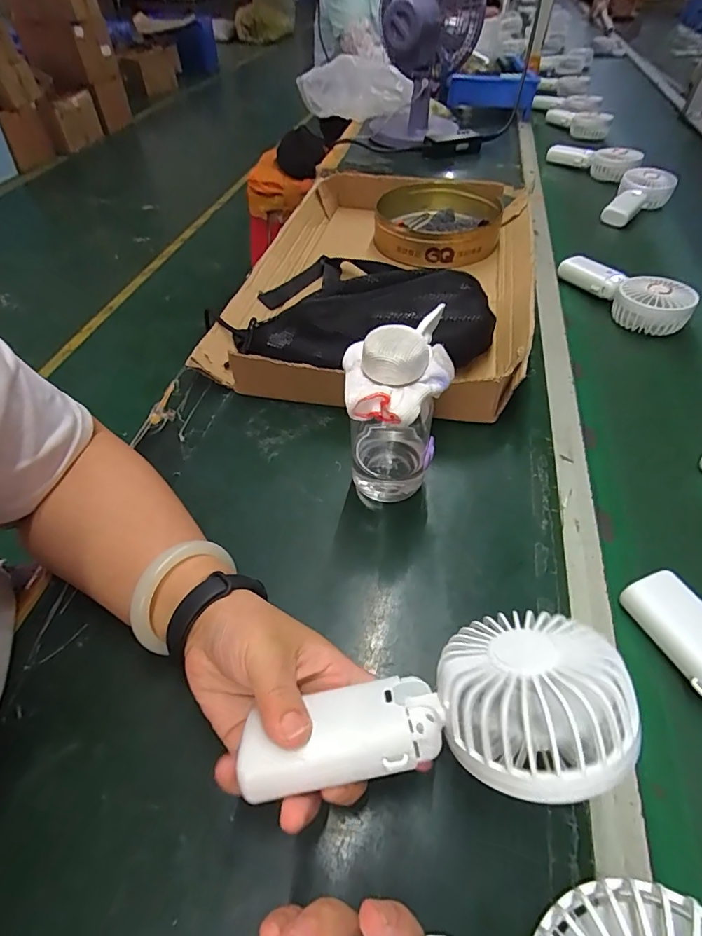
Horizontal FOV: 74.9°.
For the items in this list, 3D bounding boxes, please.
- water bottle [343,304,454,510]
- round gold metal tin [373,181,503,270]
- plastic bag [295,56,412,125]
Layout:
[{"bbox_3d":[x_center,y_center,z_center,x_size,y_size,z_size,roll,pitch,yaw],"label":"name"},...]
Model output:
[{"bbox_3d":[0.033,-0.036,0.358,0.070,0.154,0.081,4,49,4],"label":"water bottle"},{"bbox_3d":[0.129,-0.371,0.697,0.184,0.053,0.202,0,49,0],"label":"round gold metal tin"},{"bbox_3d":[0.008,-0.894,1.088,0.298,0.099,0.058,27,54,21],"label":"plastic bag"}]

